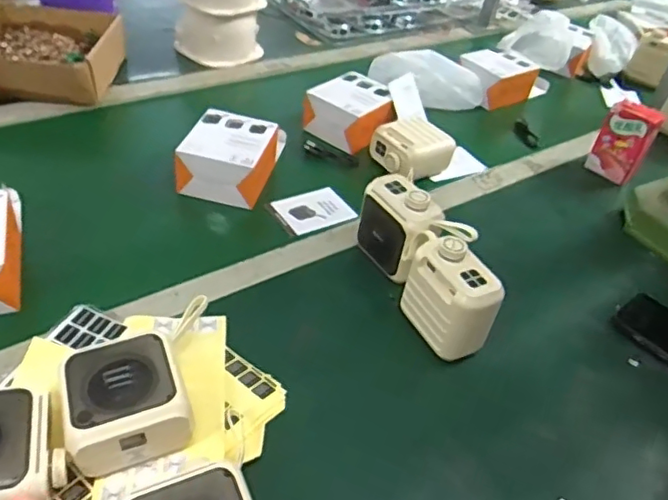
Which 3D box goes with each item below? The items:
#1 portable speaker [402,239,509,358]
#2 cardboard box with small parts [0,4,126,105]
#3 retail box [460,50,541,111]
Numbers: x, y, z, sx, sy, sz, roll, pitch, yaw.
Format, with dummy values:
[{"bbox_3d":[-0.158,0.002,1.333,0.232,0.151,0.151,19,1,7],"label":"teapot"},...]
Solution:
[{"bbox_3d":[0.112,0.046,0.564,0.053,0.099,0.086,-11,43,-23],"label":"portable speaker"},{"bbox_3d":[-0.442,-0.300,0.886,0.212,0.070,0.235,3,40,-10],"label":"cardboard box with small parts"},{"bbox_3d":[0.283,-0.300,1.028,0.126,0.068,0.088,-14,45,-28],"label":"retail box"}]

